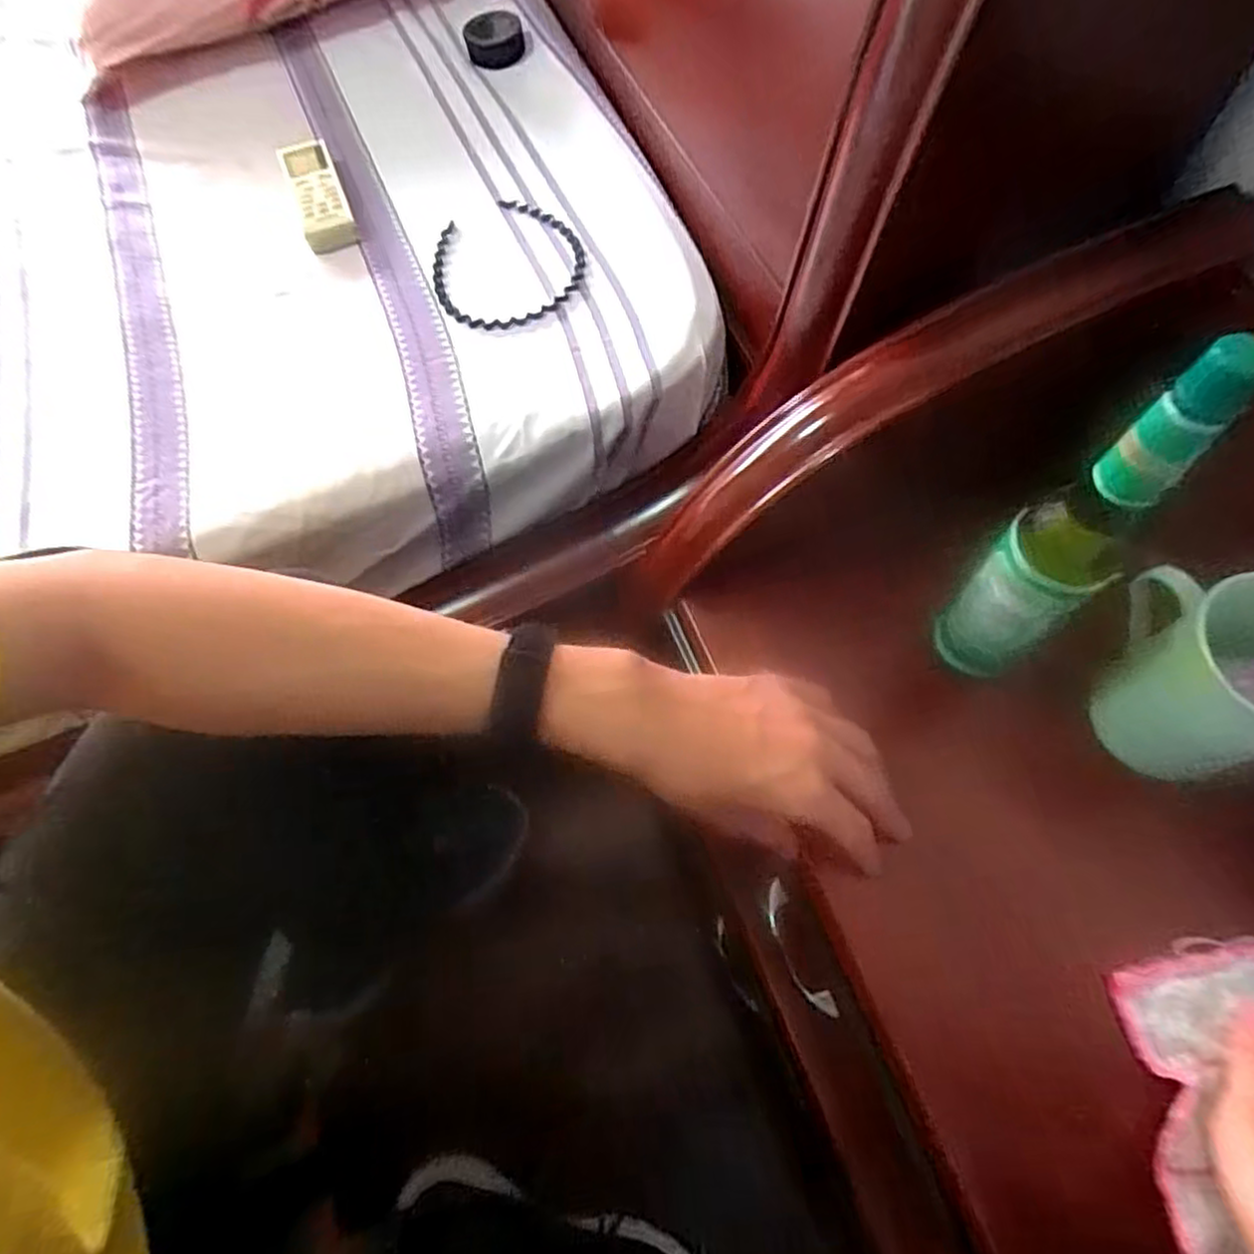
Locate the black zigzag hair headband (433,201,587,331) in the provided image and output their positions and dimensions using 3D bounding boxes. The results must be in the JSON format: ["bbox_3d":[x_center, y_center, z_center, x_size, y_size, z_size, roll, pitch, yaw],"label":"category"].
[{"bbox_3d":[-0.097,-0.296,0.580,0.122,0.015,0.146,-17,65,-5],"label":"black zigzag hair headband"}]

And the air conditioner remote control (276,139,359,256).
[{"bbox_3d":[-0.269,-0.376,0.619,0.043,0.019,0.130,-22,66,-7],"label":"air conditioner remote control"}]

